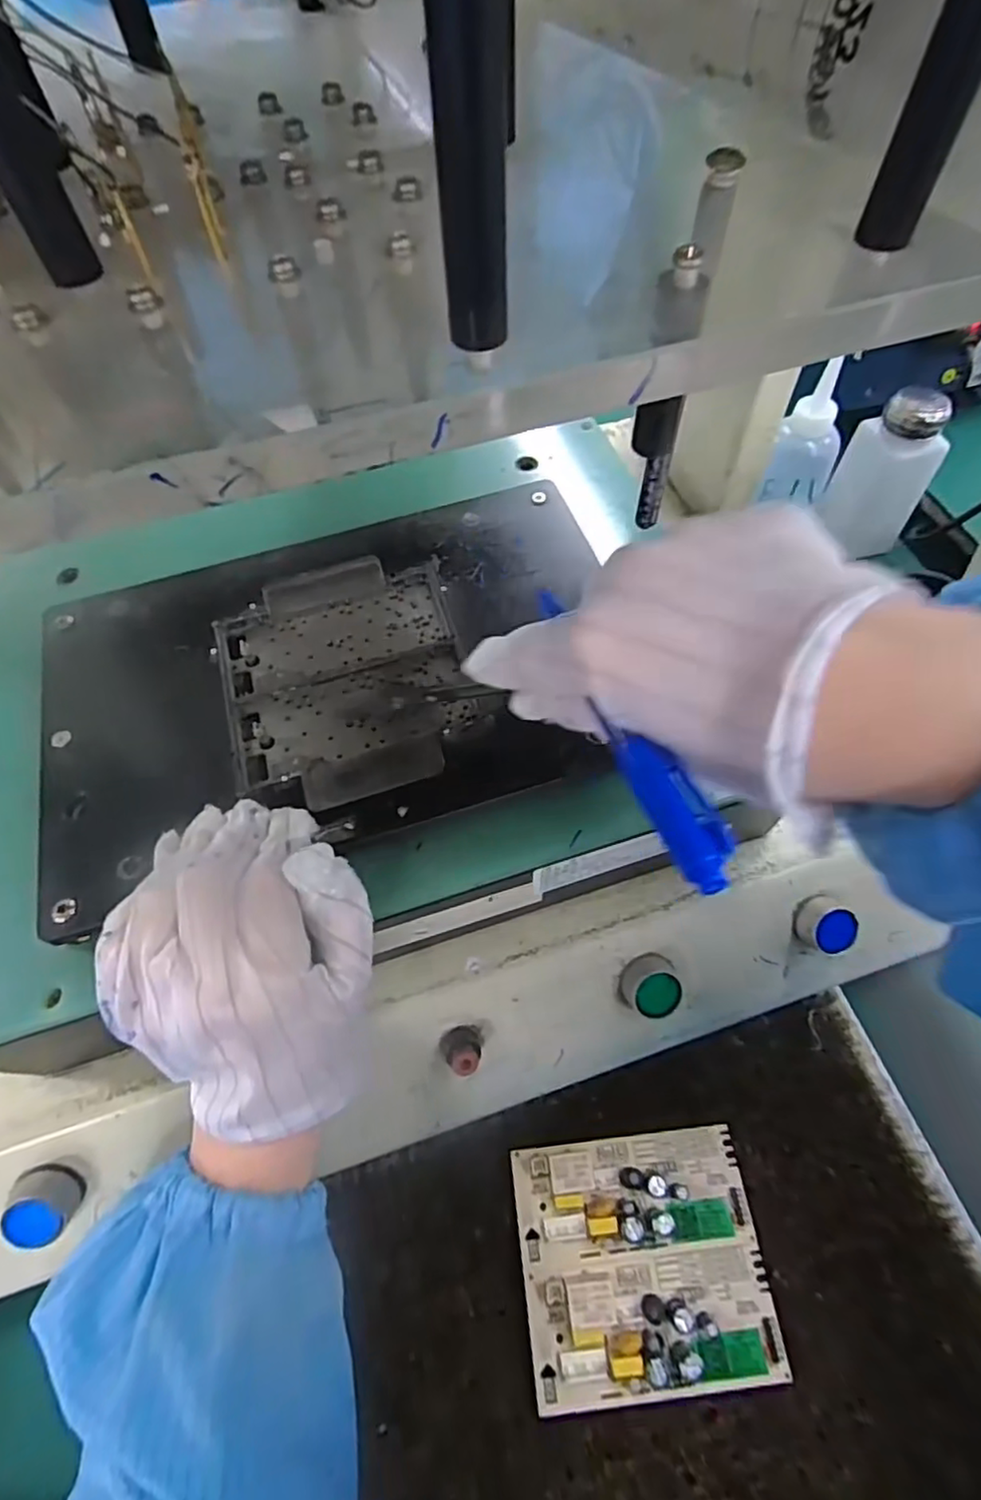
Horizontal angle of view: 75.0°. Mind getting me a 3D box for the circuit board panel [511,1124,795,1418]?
[{"bbox_3d":[0.070,0.232,0.292,0.108,0.018,0.095,-6,61,-1],"label":"circuit board panel"}]

